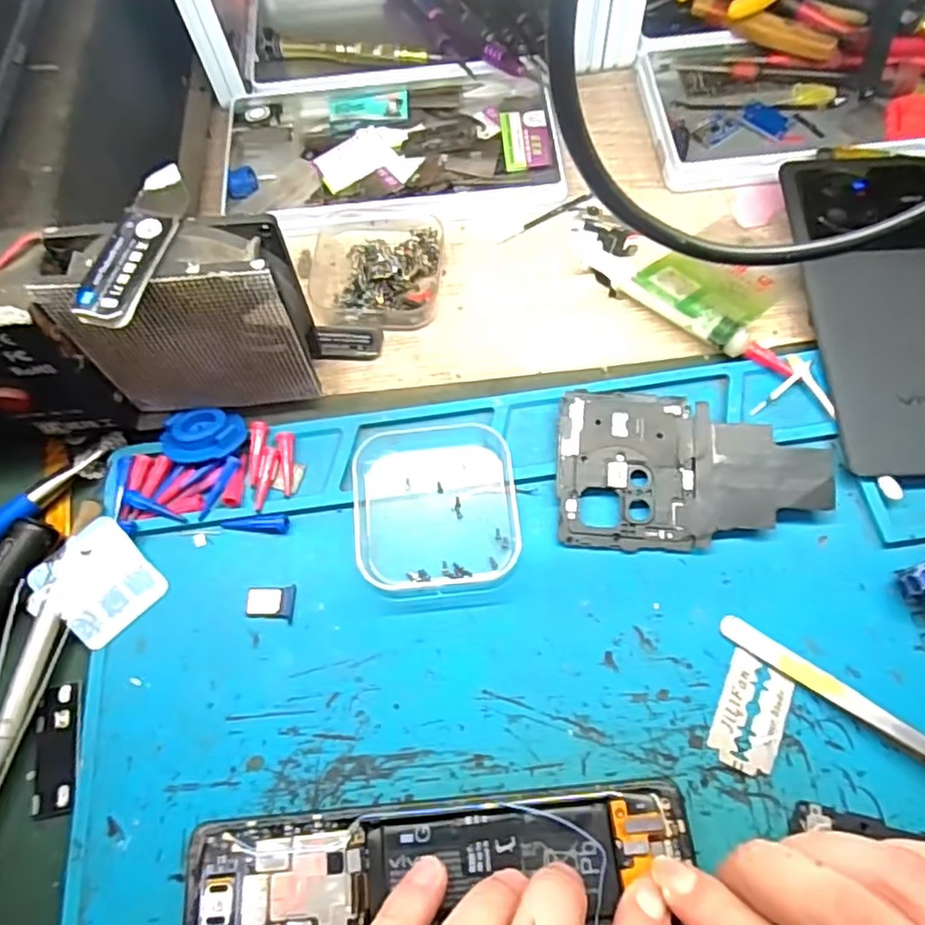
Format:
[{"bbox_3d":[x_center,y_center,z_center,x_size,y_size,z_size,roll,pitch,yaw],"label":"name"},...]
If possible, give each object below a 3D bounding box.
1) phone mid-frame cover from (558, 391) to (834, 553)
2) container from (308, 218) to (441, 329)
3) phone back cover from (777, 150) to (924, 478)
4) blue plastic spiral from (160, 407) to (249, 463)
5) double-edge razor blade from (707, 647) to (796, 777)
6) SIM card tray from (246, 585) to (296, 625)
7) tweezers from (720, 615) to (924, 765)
[{"bbox_3d":[0.092,0.003,0.259,0.104,0.004,0.065,2,75,6],"label":"phone mid-frame cover"},{"bbox_3d":[-0.043,-0.097,0.310,0.064,0.021,0.062,4,68,5],"label":"container"},{"bbox_3d":[0.191,-0.073,0.282,0.072,0.008,0.164,-2,67,2],"label":"phone back cover"},{"bbox_3d":[-0.110,-0.012,0.271,0.035,0.009,0.026,8,68,7],"label":"blue plastic spiral"},{"bbox_3d":[0.103,0.089,0.226,0.023,0.004,0.039,23,71,12],"label":"double-edge razor blade"},{"bbox_3d":[-0.075,0.055,0.250,0.019,0.004,0.013,-2,67,3],"label":"SIM card tray"},{"bbox_3d":[0.153,0.094,0.217,0.135,0.011,0.008,33,73,15],"label":"tweezers"}]

